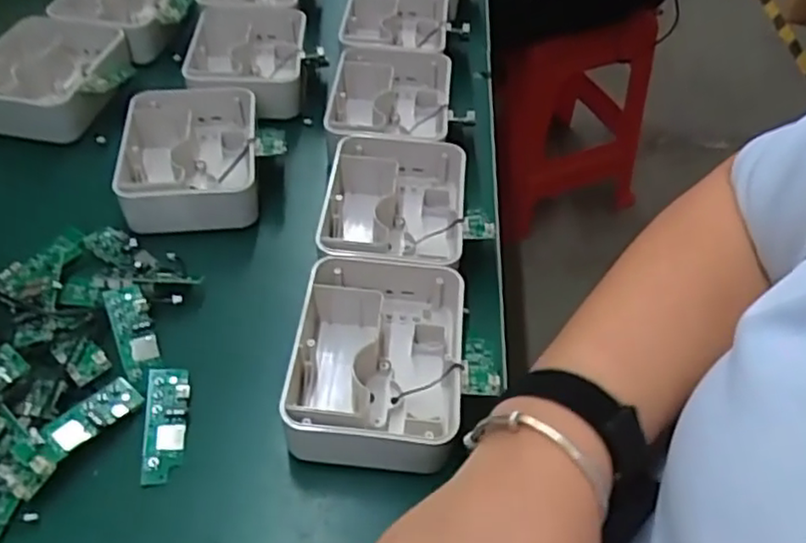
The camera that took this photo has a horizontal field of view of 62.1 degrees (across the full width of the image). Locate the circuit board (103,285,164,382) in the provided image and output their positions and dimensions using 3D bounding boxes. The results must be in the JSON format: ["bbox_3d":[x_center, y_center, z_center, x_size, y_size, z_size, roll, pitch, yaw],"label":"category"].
[{"bbox_3d":[-0.174,0.038,0.431,0.025,0.007,0.065,-17,68,-18],"label":"circuit board"}]

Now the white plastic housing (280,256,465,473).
[{"bbox_3d":[-0.016,0.052,0.416,0.104,0.040,0.138,4,49,2],"label":"white plastic housing"}]

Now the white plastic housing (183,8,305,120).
[{"bbox_3d":[-0.145,-0.203,0.624,0.104,0.039,0.140,-5,50,-6],"label":"white plastic housing"}]

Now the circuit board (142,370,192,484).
[{"bbox_3d":[-0.141,0.089,0.399,0.024,0.007,0.070,-6,50,-7],"label":"circuit board"}]

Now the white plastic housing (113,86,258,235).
[{"bbox_3d":[-0.167,-0.093,0.530,0.098,0.038,0.131,-7,50,-8],"label":"white plastic housing"}]

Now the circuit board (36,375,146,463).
[{"bbox_3d":[-0.181,0.085,0.389,0.023,0.004,0.060,37,44,9],"label":"circuit board"}]

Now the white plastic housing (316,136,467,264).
[{"bbox_3d":[-0.007,-0.036,0.510,0.103,0.071,0.128,4,49,2],"label":"white plastic housing"}]

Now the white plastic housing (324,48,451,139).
[{"bbox_3d":[-0.010,-0.141,0.594,0.103,0.058,0.132,3,49,1],"label":"white plastic housing"}]

